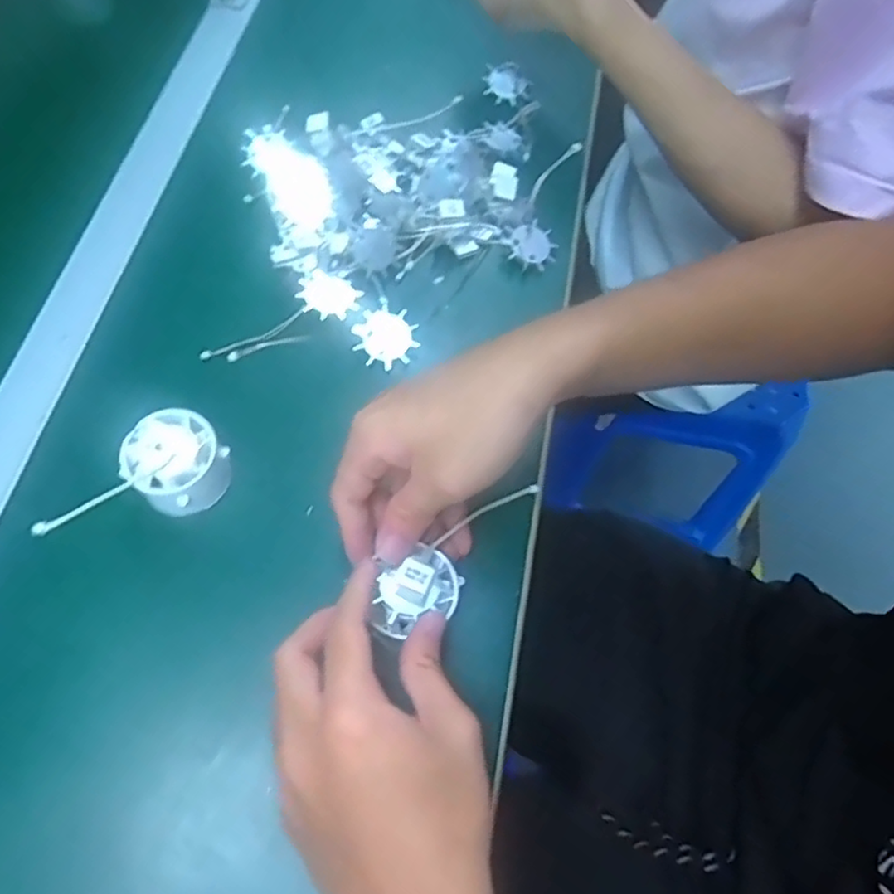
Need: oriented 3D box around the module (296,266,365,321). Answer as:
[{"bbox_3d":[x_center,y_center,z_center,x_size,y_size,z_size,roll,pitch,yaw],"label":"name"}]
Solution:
[{"bbox_3d":[-0.078,-0.102,0.441,0.037,0.005,0.041,-40,72,-16],"label":"module"}]

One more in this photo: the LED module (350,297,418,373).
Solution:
[{"bbox_3d":[-0.039,-0.073,0.429,0.040,0.011,0.045,32,70,13],"label":"LED module"}]

